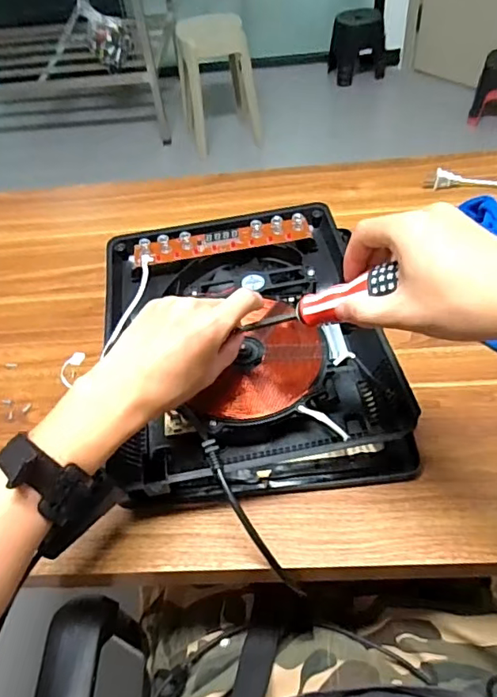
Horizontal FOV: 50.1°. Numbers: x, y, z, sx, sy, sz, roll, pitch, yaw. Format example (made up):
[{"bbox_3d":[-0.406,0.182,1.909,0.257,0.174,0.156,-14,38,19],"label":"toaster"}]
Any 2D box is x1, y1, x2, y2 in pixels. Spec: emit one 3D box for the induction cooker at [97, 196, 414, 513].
[{"bbox_3d":[0.002,-0.014,0.554,0.282,0.068,0.332,-12,49,-3],"label":"induction cooker"}]

